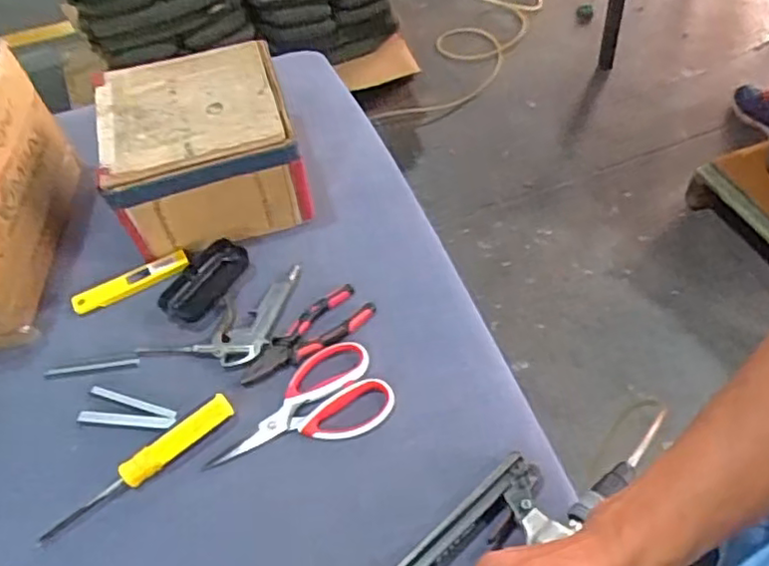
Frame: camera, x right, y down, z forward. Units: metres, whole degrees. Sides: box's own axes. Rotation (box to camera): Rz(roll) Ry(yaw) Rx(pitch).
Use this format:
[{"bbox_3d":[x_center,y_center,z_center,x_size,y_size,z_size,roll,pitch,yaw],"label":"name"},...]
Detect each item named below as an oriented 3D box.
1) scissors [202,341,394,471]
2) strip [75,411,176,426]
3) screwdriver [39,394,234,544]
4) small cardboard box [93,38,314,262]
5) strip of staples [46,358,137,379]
[{"bbox_3d":[-0.084,0.125,0.633,0.176,0.008,0.099,-26,53,-15],"label":"scissors"},{"bbox_3d":[-0.260,0.136,0.649,0.101,0.004,0.012,3,51,8],"label":"strip"},{"bbox_3d":[-0.229,0.170,0.605,0.193,0.020,0.031,-37,56,-22],"label":"screwdriver"},{"bbox_3d":[-0.222,-0.163,0.803,0.211,0.135,0.208,-16,51,-7],"label":"small cardboard box"},{"bbox_3d":[-0.314,0.090,0.691,0.101,0.004,0.014,-8,51,0],"label":"strip of staples"}]

